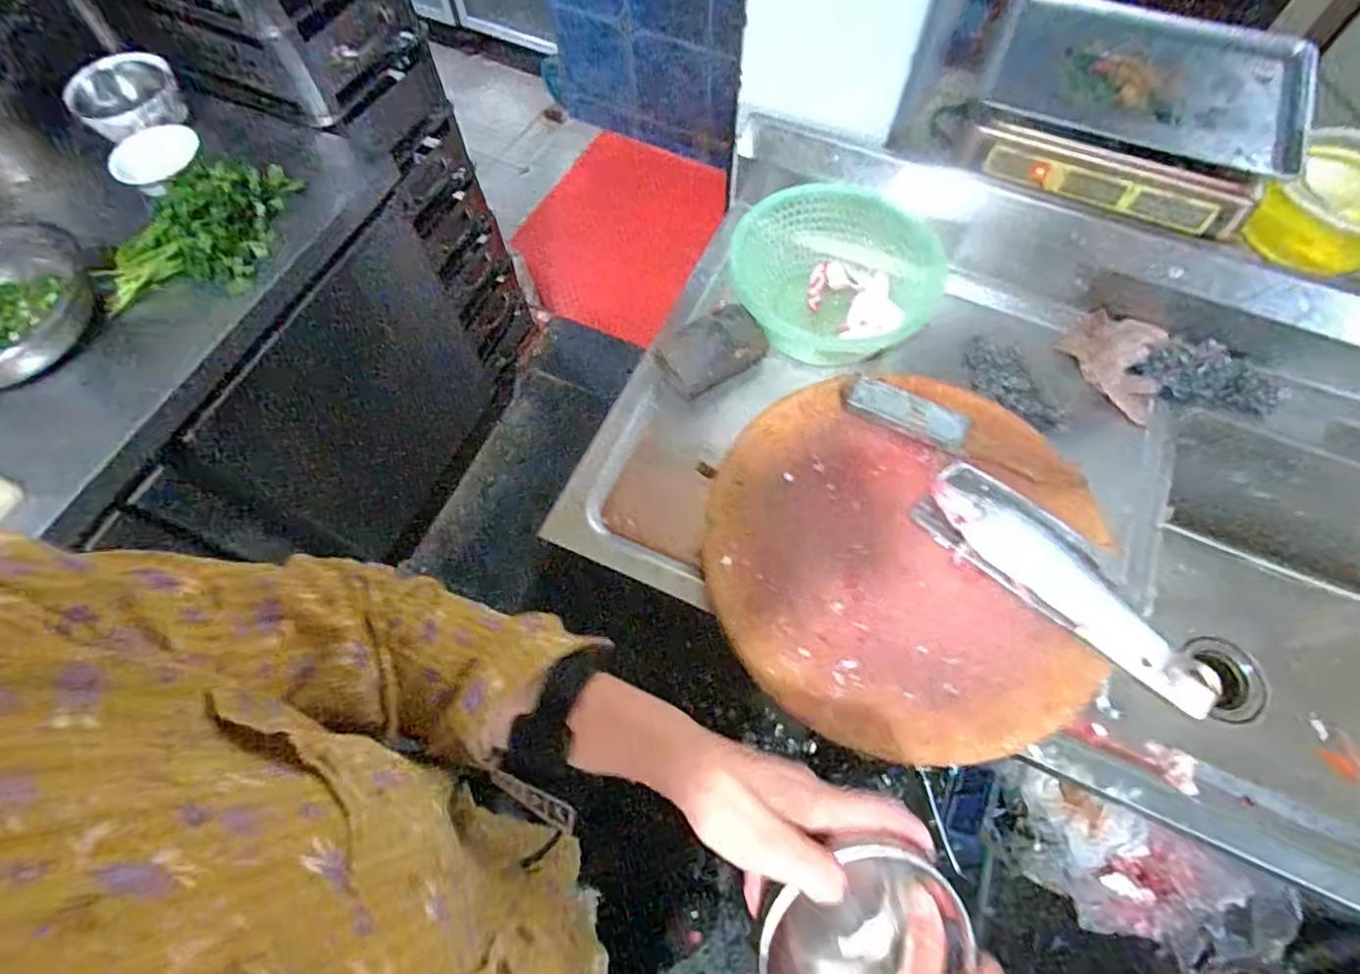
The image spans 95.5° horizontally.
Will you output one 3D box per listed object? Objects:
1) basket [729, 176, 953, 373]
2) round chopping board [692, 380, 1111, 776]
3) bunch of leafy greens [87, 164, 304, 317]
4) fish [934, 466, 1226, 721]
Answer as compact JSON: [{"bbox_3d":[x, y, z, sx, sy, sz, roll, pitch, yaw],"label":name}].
[{"bbox_3d":[0.188,-0.269,0.790,0.240,0.095,0.248,0,65,1],"label":"basket"},{"bbox_3d":[0.224,0.061,0.630,0.389,0.029,0.380,0,65,1],"label":"round chopping board"},{"bbox_3d":[-0.636,-0.351,0.833,0.147,0.062,0.270,19,67,9],"label":"bunch of leafy greens"},{"bbox_3d":[0.382,0.088,0.615,0.090,0.032,0.295,-39,70,-15],"label":"fish"}]

